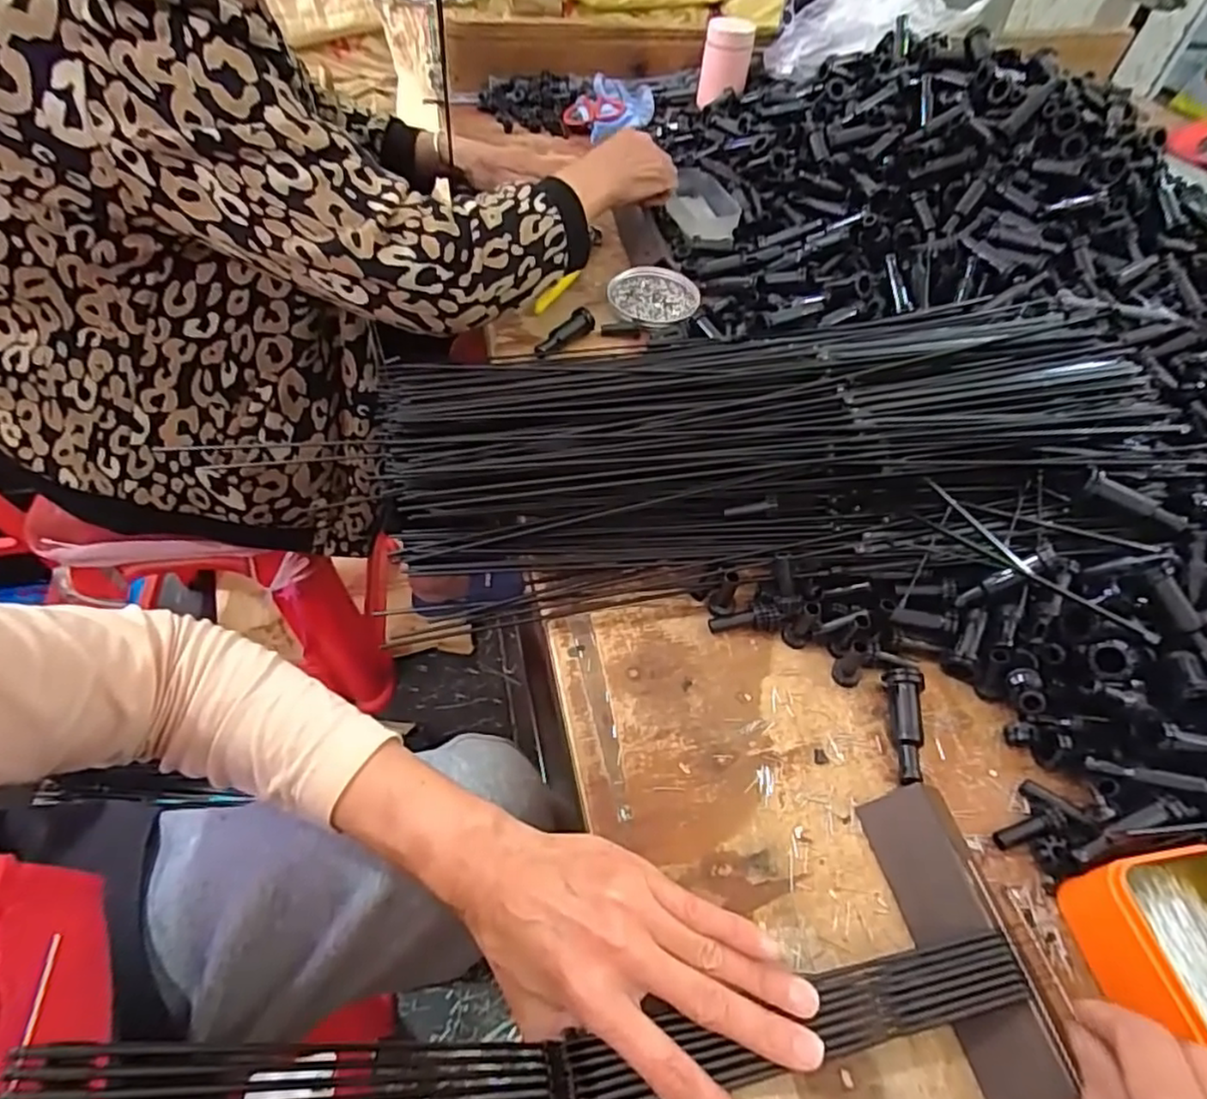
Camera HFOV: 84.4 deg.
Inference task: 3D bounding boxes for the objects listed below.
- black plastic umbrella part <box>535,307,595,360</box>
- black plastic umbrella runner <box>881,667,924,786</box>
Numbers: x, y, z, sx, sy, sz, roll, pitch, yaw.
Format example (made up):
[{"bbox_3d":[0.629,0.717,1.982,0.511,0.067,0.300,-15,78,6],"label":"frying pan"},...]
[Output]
[{"bbox_3d":[-0.037,-0.205,0.630,0.068,0.021,0.019,-40,64,-13],"label":"black plastic umbrella part"},{"bbox_3d":[0.186,0.108,0.404,0.020,0.022,0.078,9,52,2],"label":"black plastic umbrella runner"}]

